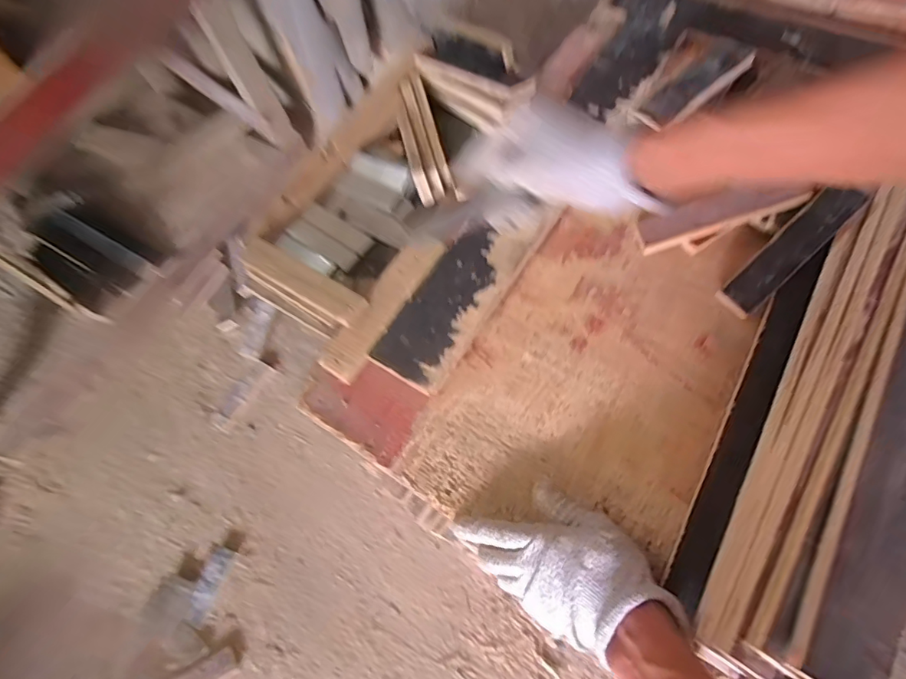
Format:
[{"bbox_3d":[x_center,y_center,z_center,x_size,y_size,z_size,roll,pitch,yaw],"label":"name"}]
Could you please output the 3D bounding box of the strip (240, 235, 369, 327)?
[{"bbox_3d":[-0.180,-0.071,0.596,0.189,0.013,0.038,30,93,23],"label":"strip"}]

